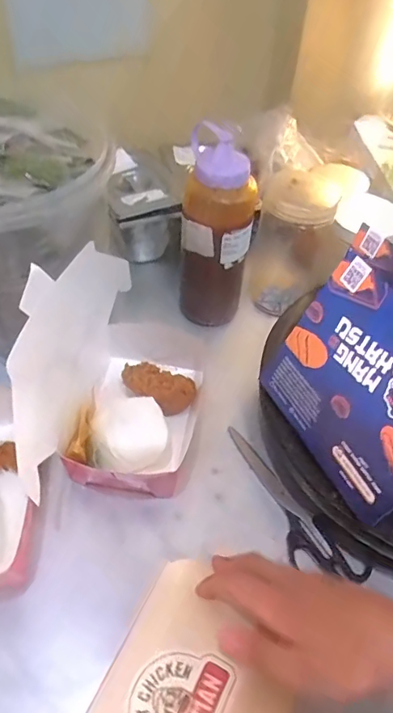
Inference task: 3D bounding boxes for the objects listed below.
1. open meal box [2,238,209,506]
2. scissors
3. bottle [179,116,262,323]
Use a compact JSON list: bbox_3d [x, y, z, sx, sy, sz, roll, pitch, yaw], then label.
[{"bbox_3d":[-0.066,-0.006,0.497,0.141,0.212,0.220,8,50,4],"label":"open meal box"},{"bbox_3d":[0.087,0.153,0.502,0.054,0.008,0.195,-28,57,-24],"label":"scissors"},{"bbox_3d":[0.026,-0.143,0.594,0.084,0.228,0.073,18,52,12],"label":"bottle"}]

